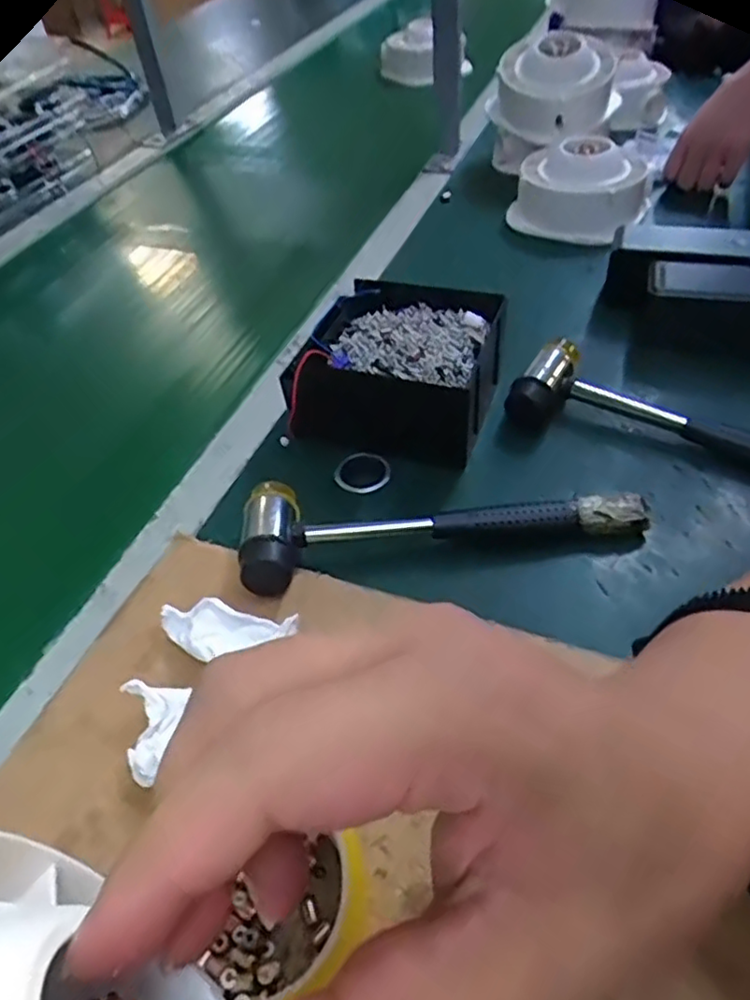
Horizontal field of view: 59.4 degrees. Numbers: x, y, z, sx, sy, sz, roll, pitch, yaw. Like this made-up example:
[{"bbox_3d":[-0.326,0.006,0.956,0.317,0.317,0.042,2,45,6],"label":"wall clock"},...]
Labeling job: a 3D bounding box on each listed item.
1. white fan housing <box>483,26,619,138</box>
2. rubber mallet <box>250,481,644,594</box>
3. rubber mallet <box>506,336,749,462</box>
[{"bbox_3d":[0.210,-0.493,0.778,0.139,0.081,0.114,7,48,11],"label":"white fan housing"},{"bbox_3d":[0.042,0.008,0.419,0.248,0.033,0.078,-8,47,-2],"label":"rubber mallet"},{"bbox_3d":[0.224,-0.048,0.462,0.257,0.036,0.081,24,53,24],"label":"rubber mallet"}]

